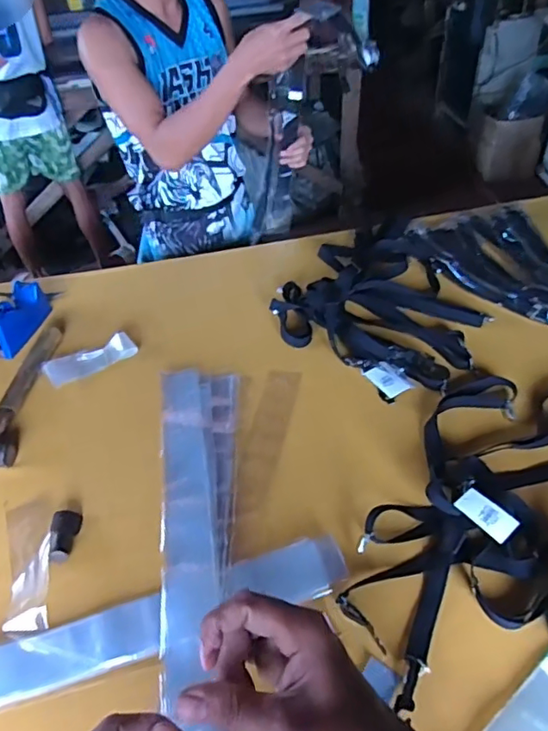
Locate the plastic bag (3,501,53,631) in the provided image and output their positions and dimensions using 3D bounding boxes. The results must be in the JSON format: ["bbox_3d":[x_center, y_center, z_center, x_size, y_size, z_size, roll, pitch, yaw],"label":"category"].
[{"bbox_3d":[-0.336,0.267,0.756,0.060,0.026,0.199,-16,47,-12],"label":"plastic bag"}]

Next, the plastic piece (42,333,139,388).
[{"bbox_3d":[-0.348,-0.015,1.048,0.164,0.015,0.072,-27,50,-21],"label":"plastic piece"}]

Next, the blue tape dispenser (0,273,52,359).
[{"bbox_3d":[-0.513,-0.106,1.082,0.062,0.081,0.174,6,46,9],"label":"blue tape dispenser"}]

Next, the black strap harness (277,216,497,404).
[{"bbox_3d":[0.201,-0.132,1.099,0.386,0.039,0.479,-17,47,-13],"label":"black strap harness"}]

